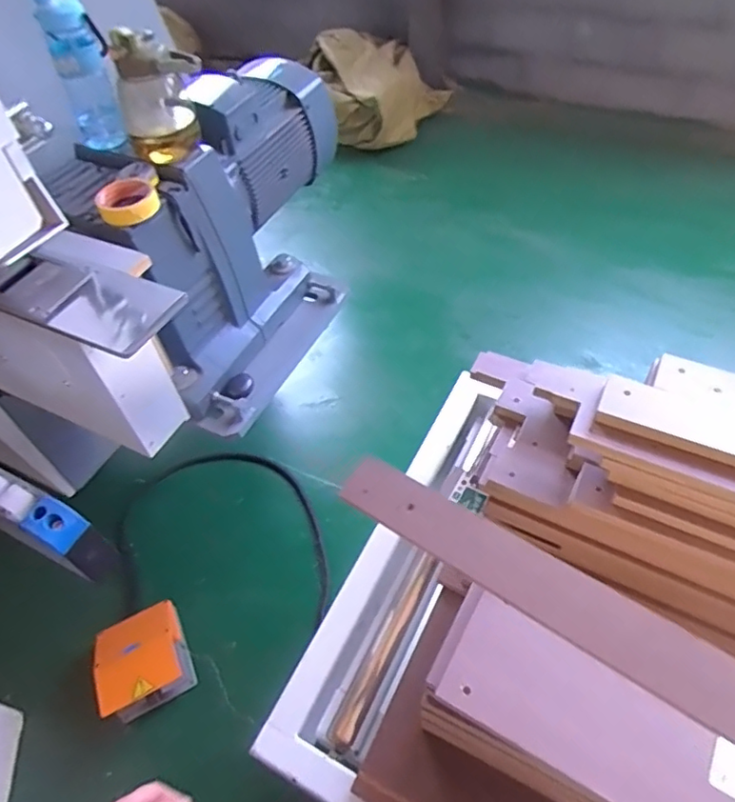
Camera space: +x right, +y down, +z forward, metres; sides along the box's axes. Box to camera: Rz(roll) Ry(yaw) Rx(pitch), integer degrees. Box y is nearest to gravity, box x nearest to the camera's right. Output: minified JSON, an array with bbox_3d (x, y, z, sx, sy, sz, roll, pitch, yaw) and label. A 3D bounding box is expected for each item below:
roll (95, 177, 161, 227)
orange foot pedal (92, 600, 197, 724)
[{"bbox_3d":[-0.380,-0.318,0.925,0.091,0.034,0.095,-3,52,4],"label":"roll"},{"bbox_3d":[-0.518,0.600,1.354,0.203,0.141,0.210,-20,46,-21],"label":"orange foot pedal"}]

